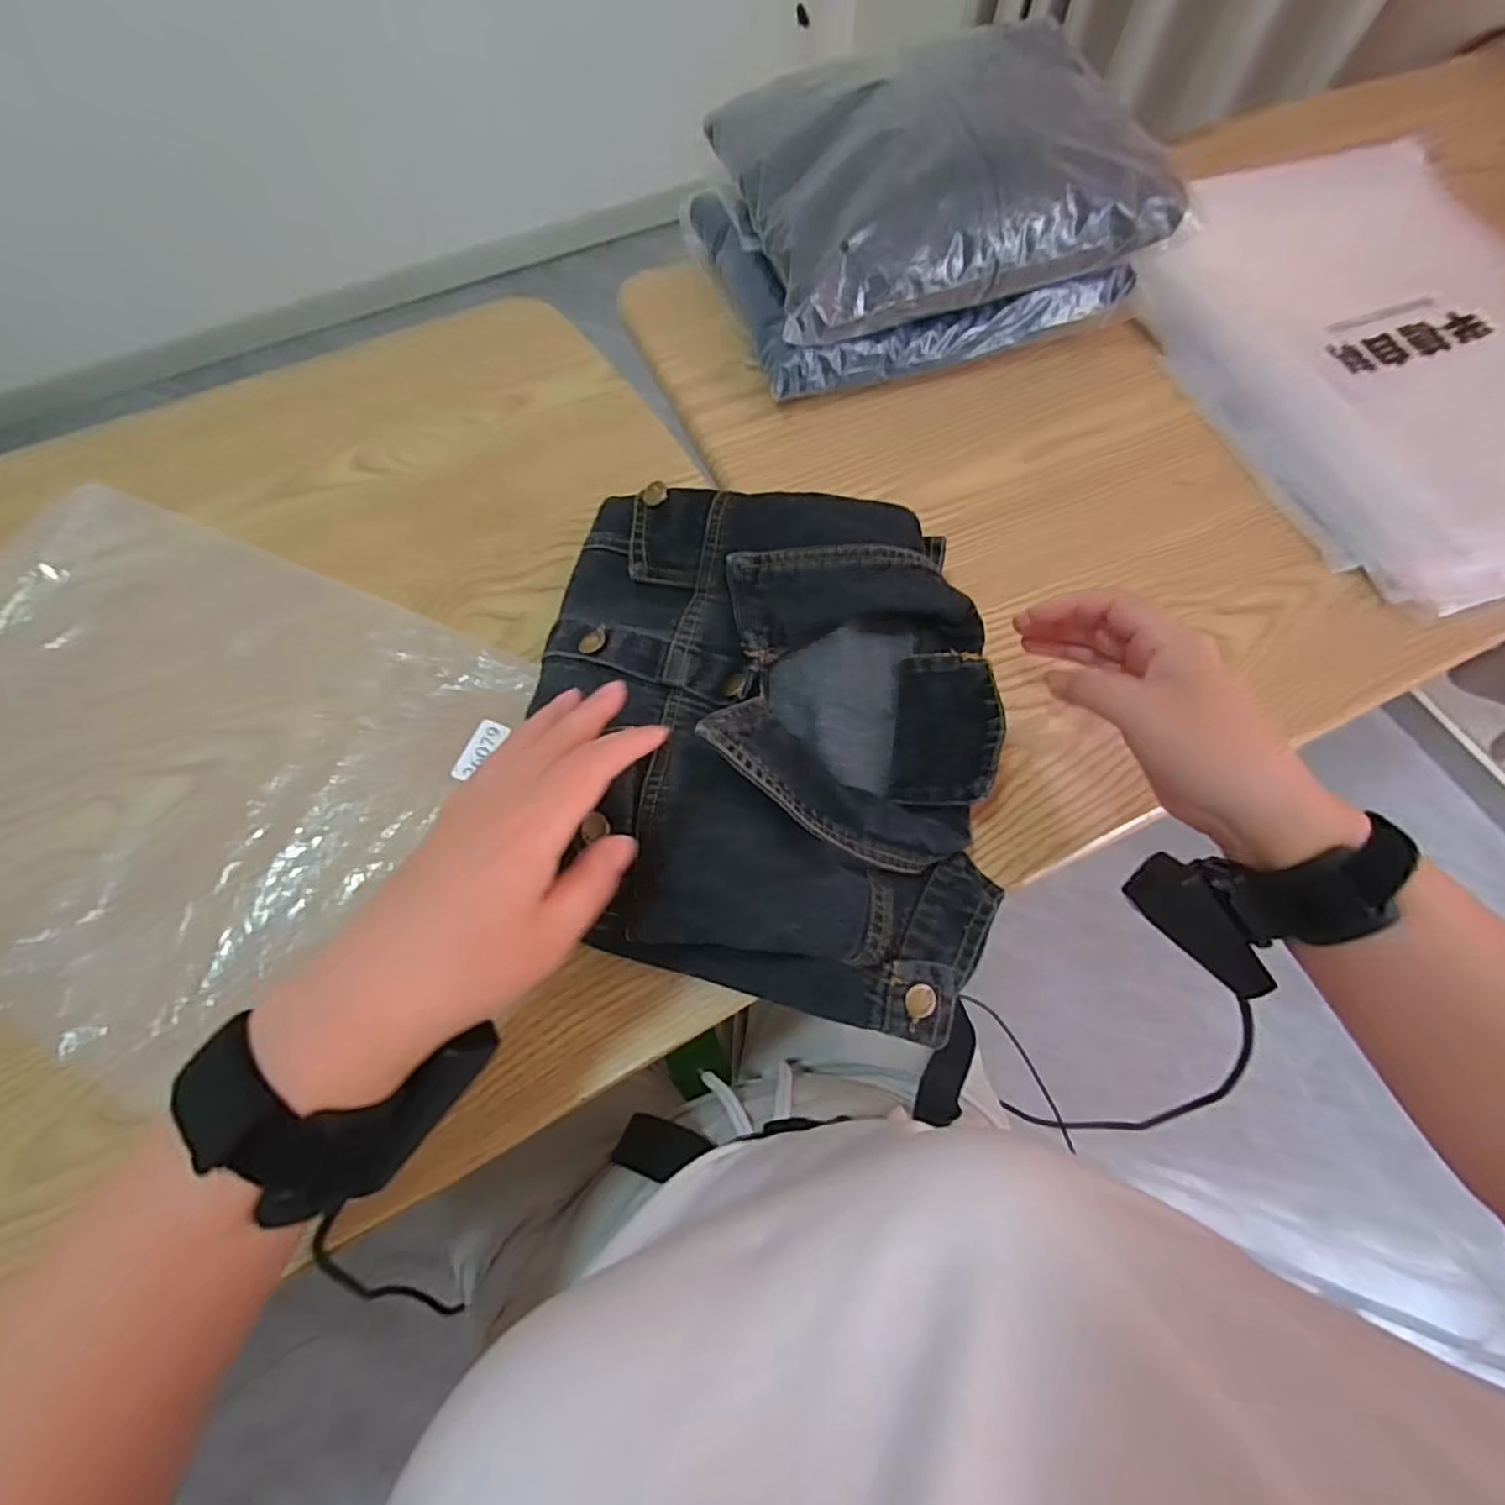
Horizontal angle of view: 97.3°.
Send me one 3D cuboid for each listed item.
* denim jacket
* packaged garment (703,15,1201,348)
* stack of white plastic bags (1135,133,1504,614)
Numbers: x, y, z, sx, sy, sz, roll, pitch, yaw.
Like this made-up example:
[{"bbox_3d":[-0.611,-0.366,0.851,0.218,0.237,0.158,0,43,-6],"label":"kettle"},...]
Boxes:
[{"bbox_3d":[0.004,-0.016,0.361,0.257,0.062,0.271,10,67,3],"label":"denim jacket"},{"bbox_3d":[0.131,-0.422,0.477,0.277,0.075,0.214,-14,67,-9],"label":"packaged garment"},{"bbox_3d":[0.519,-0.326,0.537,0.347,0.039,0.443,-20,69,-10],"label":"stack of white plastic bags"}]

